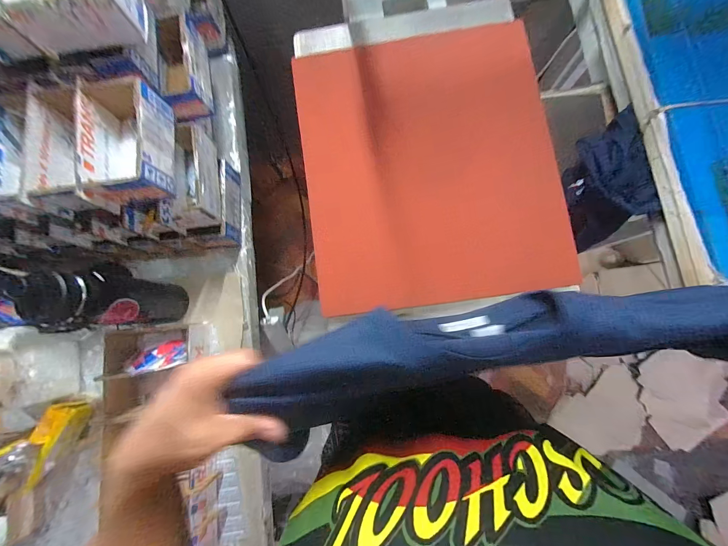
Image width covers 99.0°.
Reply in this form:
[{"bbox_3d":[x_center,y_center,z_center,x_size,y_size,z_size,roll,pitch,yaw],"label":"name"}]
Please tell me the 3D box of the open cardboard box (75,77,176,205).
[{"bbox_3d":[-0.346,-0.199,0.461,0.093,0.080,0.176,-7,81,2],"label":"open cardboard box"}]

